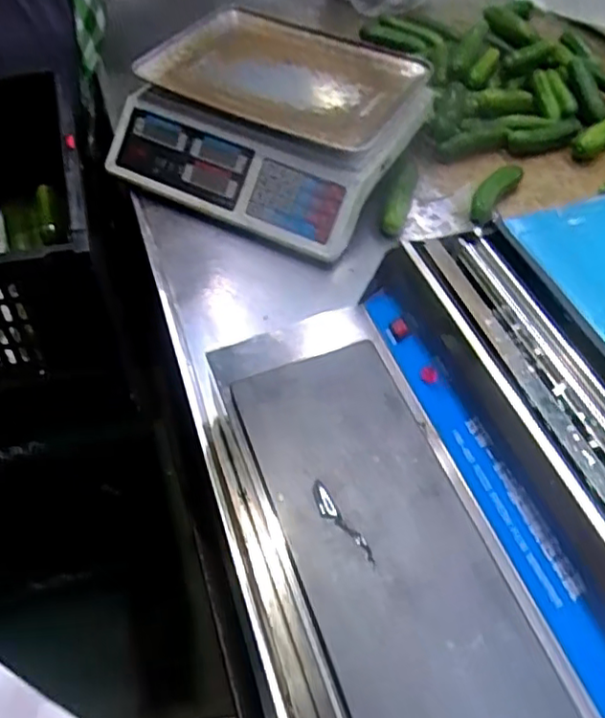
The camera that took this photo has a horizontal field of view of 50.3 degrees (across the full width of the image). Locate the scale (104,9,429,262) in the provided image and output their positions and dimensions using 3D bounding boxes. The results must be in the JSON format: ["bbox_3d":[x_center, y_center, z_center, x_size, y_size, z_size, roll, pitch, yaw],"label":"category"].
[{"bbox_3d":[-0.034,-0.324,0.874,0.347,0.097,0.325,26,54,17],"label":"scale"}]

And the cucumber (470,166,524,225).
[{"bbox_3d":[0.261,-0.229,0.879,0.033,0.028,0.117,32,56,21],"label":"cucumber"}]

